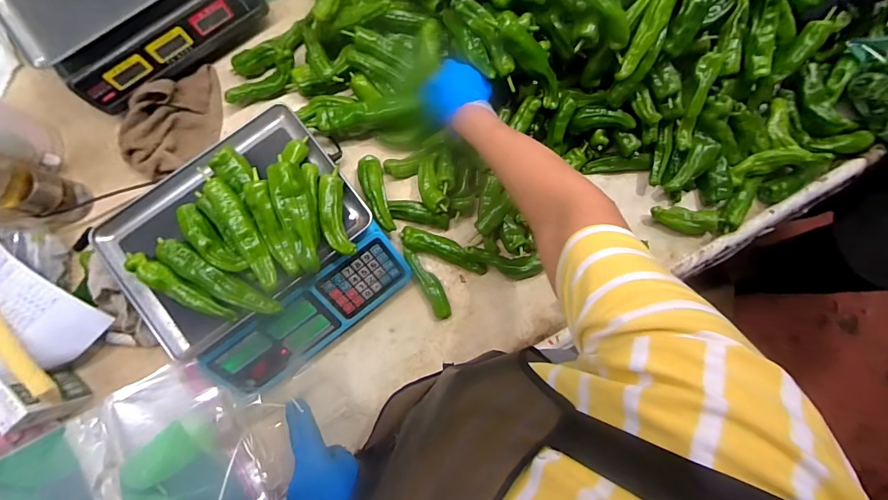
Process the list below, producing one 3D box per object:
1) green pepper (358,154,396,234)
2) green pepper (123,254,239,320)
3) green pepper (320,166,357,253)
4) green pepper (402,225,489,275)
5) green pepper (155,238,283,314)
[{"bbox_3d":[-0.115,-0.097,0.636,0.038,0.031,0.137,-14,84,-2],"label":"green pepper"},{"bbox_3d":[-0.363,0.055,0.527,0.158,0.038,0.031,31,84,3],"label":"green pepper"},{"bbox_3d":[-0.154,-0.052,0.537,0.039,0.031,0.125,-14,84,-2],"label":"green pepper"},{"bbox_3d":[0.001,0.000,0.643,0.153,0.038,0.034,20,84,2],"label":"green pepper"},{"bbox_3d":[-0.314,0.043,0.532,0.186,0.036,0.039,32,84,3],"label":"green pepper"}]

